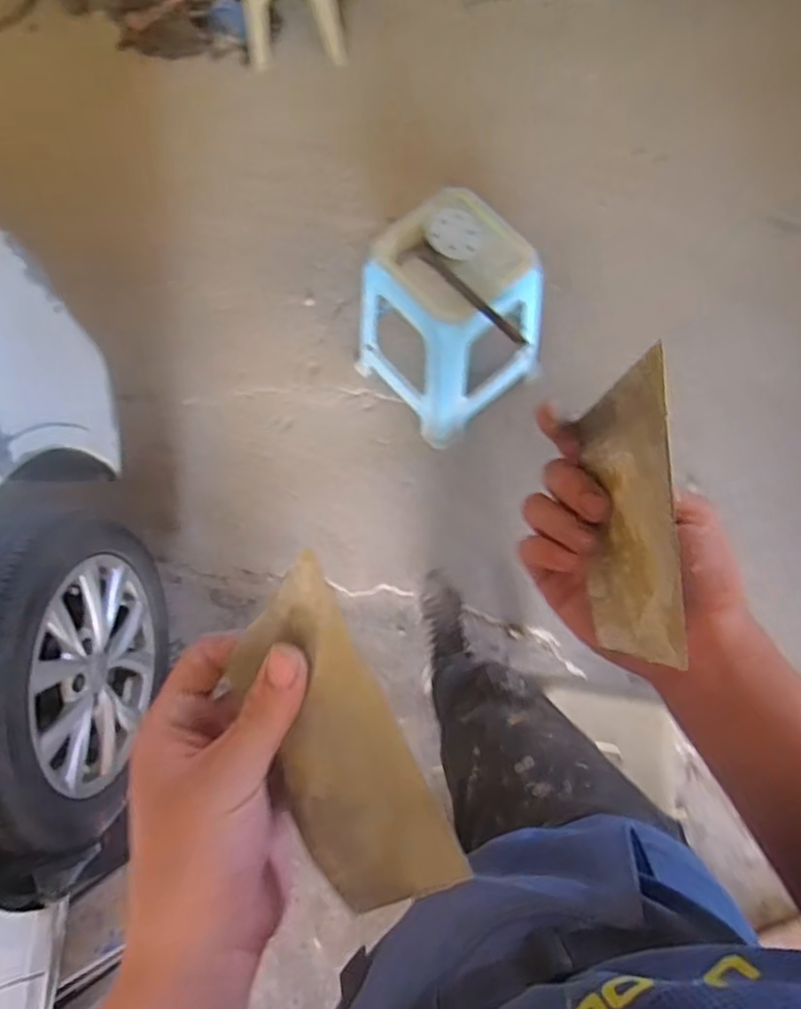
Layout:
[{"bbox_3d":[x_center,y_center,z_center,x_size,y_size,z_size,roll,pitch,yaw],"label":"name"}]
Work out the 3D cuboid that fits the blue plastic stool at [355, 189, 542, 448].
[{"bbox_3d":[0.115,-0.444,1.493,0.324,0.478,0.332,-39,73,-12],"label":"blue plastic stool"}]

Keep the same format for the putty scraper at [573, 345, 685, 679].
[{"bbox_3d":[0.113,0.004,0.313,0.004,0.065,0.138,-3,87,-17],"label":"putty scraper"}]

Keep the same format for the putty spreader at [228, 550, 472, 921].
[{"bbox_3d":[-0.030,0.102,0.275,0.069,0.006,0.137,-35,74,23],"label":"putty spreader"}]

